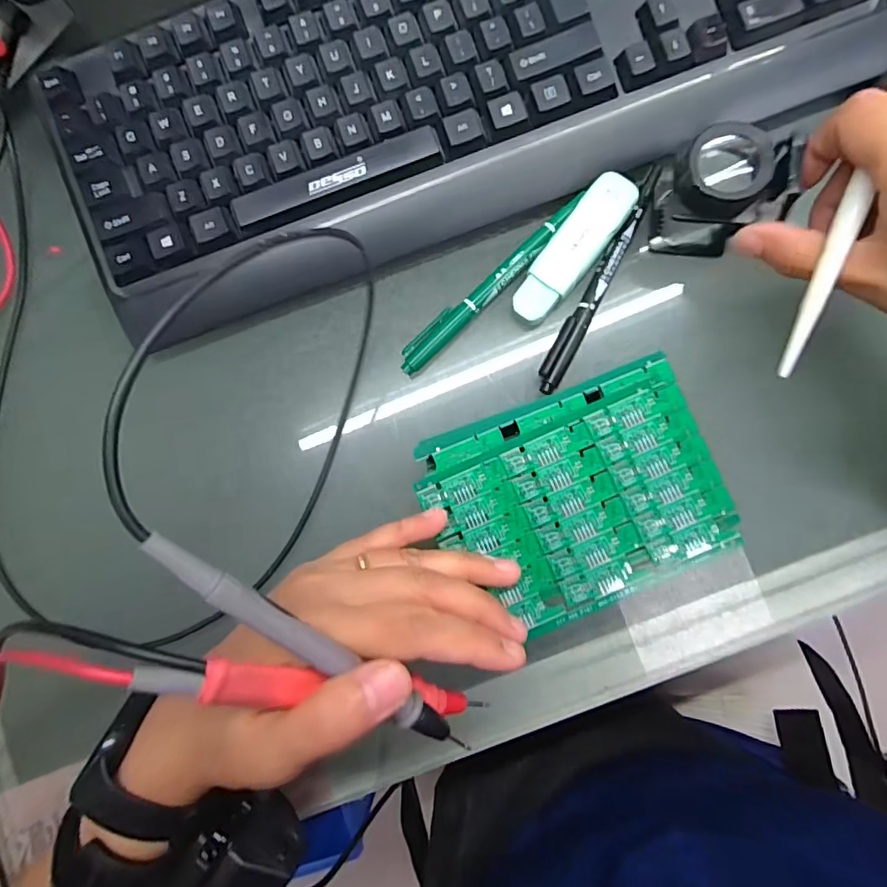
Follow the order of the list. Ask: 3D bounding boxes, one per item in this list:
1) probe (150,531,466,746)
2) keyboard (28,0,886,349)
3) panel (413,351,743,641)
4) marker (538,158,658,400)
[{"bbox_3d":[-0.038,0.072,0.171,0.010,0.008,0.139,-47,115,-3],"label":"probe"},{"bbox_3d":[0.008,-0.196,0.270,0.424,0.033,0.155,-21,83,0],"label":"keyboard"},{"bbox_3d":[0.063,0.024,0.241,0.128,0.004,0.098,-23,83,-1],"label":"panel"},{"bbox_3d":[0.085,-0.089,0.277,0.013,0.006,0.138,27,85,5],"label":"marker"}]

